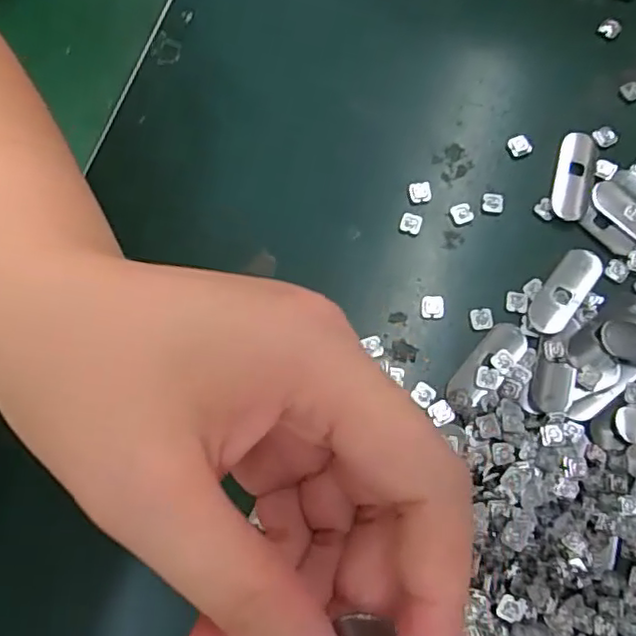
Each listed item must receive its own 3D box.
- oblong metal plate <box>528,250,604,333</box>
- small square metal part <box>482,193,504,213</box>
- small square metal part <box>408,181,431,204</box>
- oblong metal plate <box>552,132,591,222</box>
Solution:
[{"bbox_3d":[0.119,-0.013,0.294,0.018,0.004,0.049,37,79,11],"label":"oblong metal plate"},{"bbox_3d":[0.088,-0.058,0.308,0.011,0.004,0.010,6,75,4],"label":"small square metal part"},{"bbox_3d":[0.052,-0.064,0.311,0.011,0.004,0.010,-5,74,1],"label":"small square metal part"},{"bbox_3d":[0.129,-0.073,0.310,0.017,0.004,0.048,11,75,5],"label":"oblong metal plate"}]

